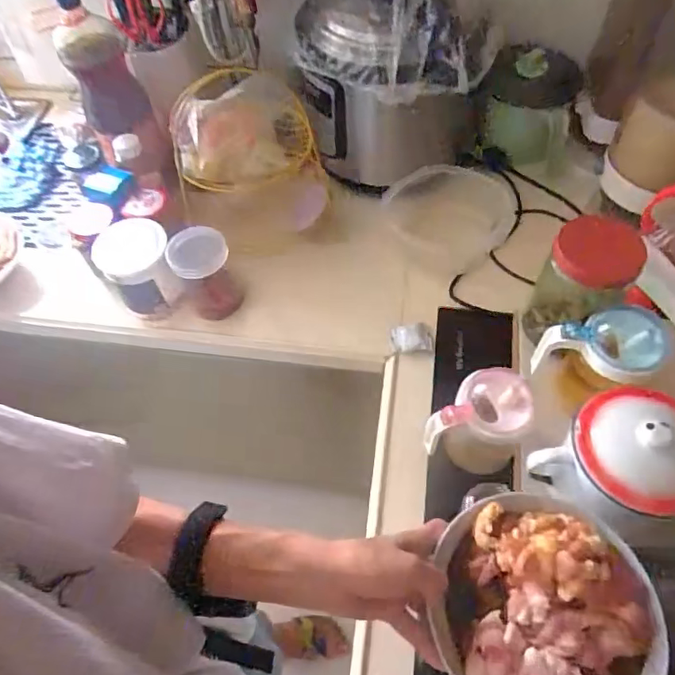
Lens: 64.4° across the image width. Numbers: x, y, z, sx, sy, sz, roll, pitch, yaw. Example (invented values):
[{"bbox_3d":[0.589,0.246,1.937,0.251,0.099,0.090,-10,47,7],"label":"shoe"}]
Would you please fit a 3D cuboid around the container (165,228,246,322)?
[{"bbox_3d":[-0.186,-0.088,0.760,0.075,0.120,0.068,-29,61,-15],"label":"container"}]

